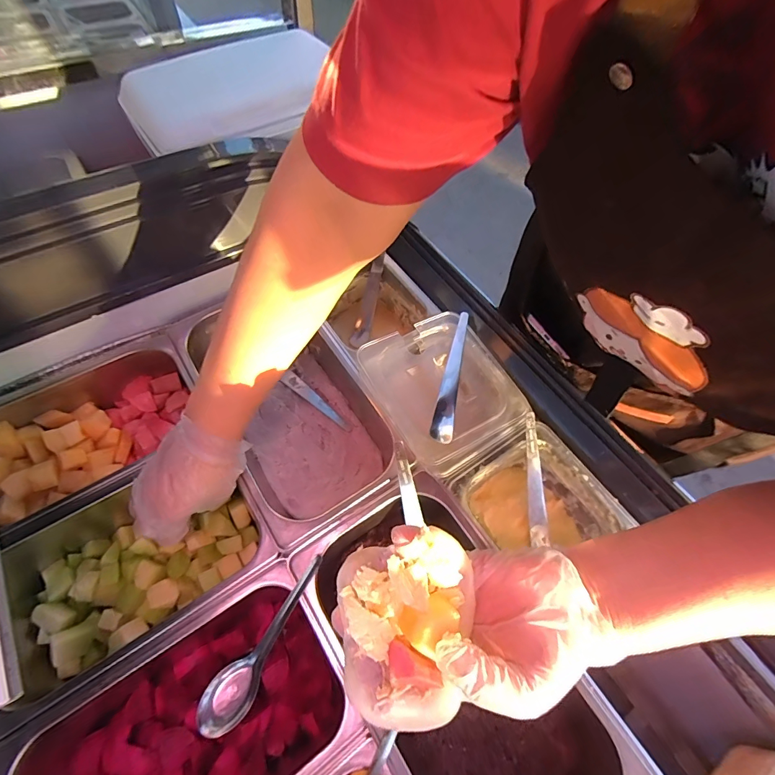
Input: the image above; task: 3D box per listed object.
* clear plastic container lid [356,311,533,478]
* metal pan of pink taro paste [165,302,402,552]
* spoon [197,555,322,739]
[{"bbox_3d":[0.070,-0.003,0.493,0.167,0.016,0.188,-26,65,-18],"label":"clear plastic container lid"},{"bbox_3d":[-0.124,0.023,0.516,0.177,0.086,0.325,-28,65,-19],"label":"metal pan of pink taro paste"},{"bbox_3d":[-0.111,0.234,0.369,0.040,0.030,0.159,32,77,14],"label":"spoon"}]

